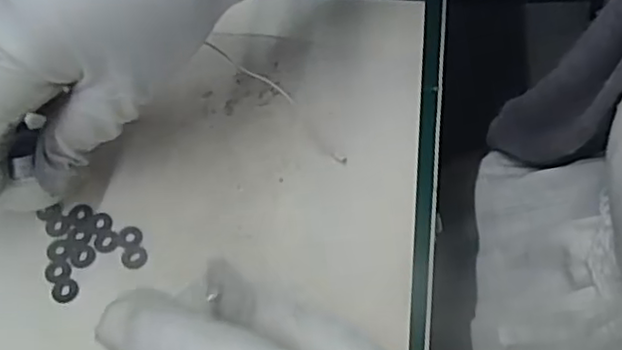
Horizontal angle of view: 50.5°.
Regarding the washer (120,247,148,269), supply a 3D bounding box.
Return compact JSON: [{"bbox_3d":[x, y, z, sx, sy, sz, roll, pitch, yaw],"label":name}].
[{"bbox_3d":[-0.076,0.035,0.283,0.011,0.004,0.011,-5,57,0],"label":"washer"}]

